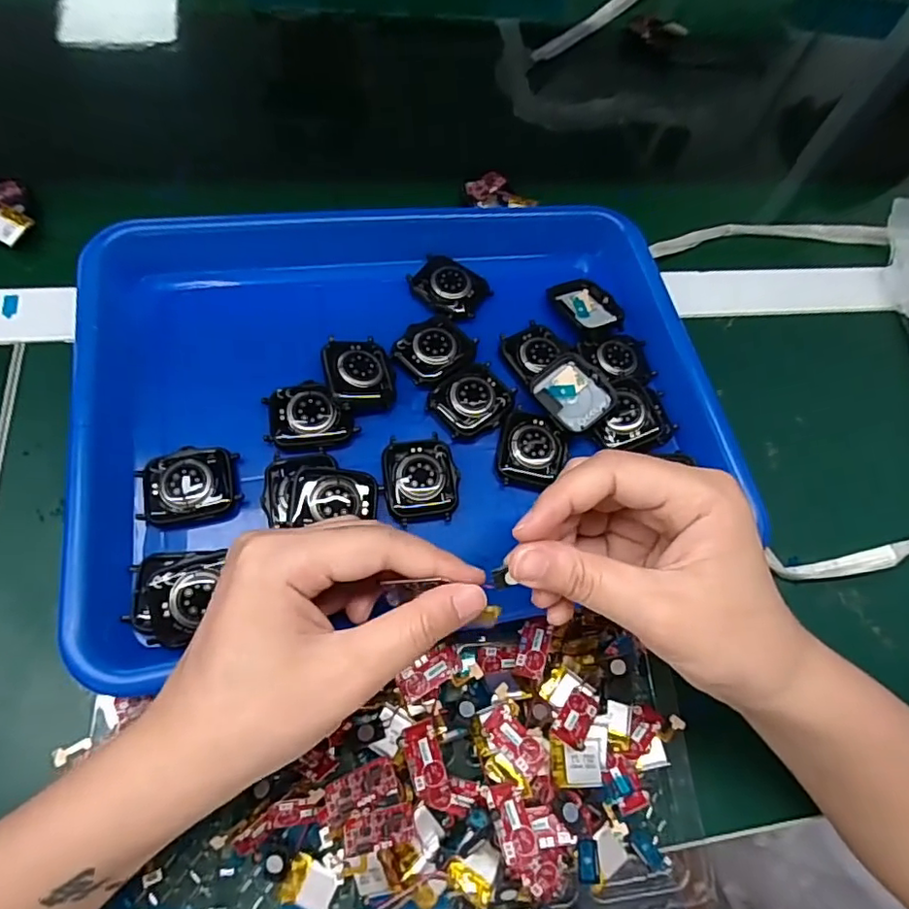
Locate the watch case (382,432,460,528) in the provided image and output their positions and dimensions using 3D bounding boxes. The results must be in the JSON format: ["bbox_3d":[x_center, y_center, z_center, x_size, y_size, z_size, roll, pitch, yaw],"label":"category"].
[{"bbox_3d":[-0.017,0.011,0.294,0.037,0.010,0.044,-6,65,-10],"label":"watch case"}]

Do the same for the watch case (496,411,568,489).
[{"bbox_3d":[0.042,-0.003,0.306,0.035,0.007,0.043,14,63,0],"label":"watch case"}]

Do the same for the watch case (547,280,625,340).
[{"bbox_3d":[0.083,-0.090,0.358,0.038,0.011,0.046,-20,59,-19],"label":"watch case"}]

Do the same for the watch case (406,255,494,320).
[{"bbox_3d":[-0.004,-0.101,0.349,0.044,0.010,0.041,38,66,12],"label":"watch case"}]

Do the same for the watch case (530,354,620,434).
[{"bbox_3d":[0.065,-0.034,0.317,0.035,0.011,0.041,-35,73,-21],"label":"watch case"}]

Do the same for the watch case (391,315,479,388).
[{"bbox_3d":[-0.010,-0.061,0.328,0.044,0.009,0.038,-35,73,-21],"label":"watch case"}]

